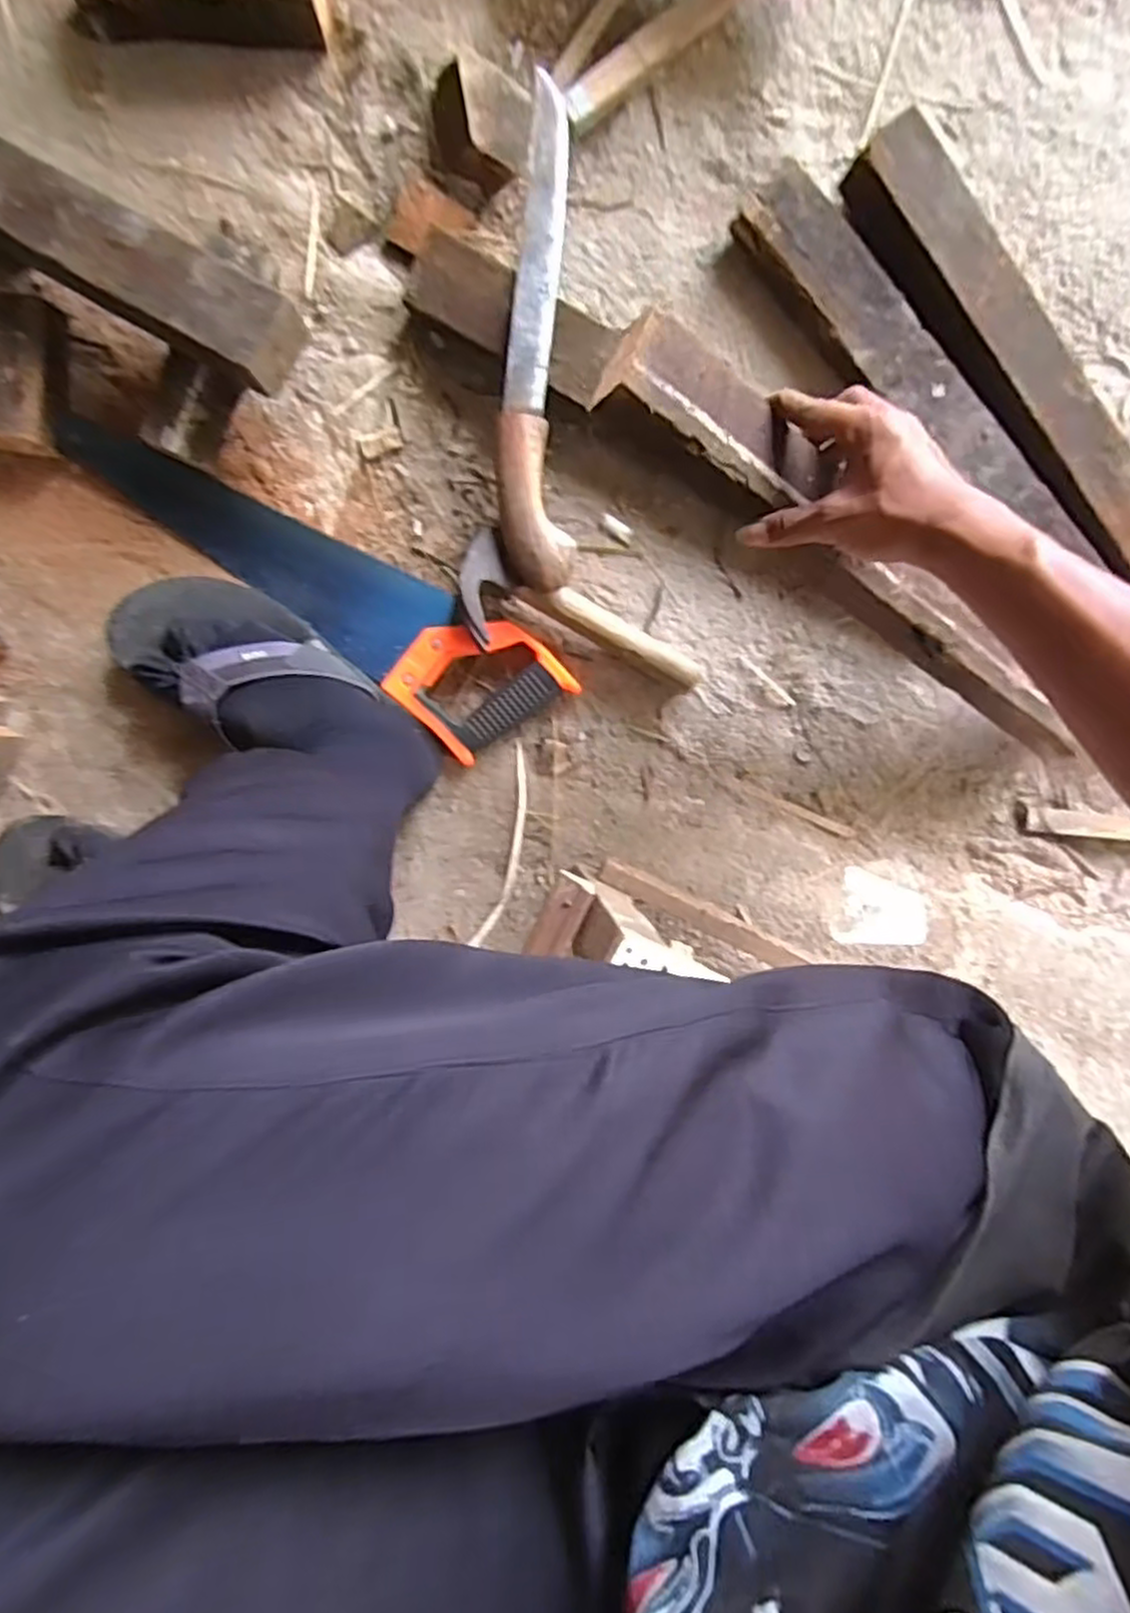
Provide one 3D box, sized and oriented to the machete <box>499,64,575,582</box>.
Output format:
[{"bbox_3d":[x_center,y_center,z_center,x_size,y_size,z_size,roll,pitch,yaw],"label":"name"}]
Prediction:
[{"bbox_3d":[-0.020,-0.354,0.585,0.057,0.022,0.357,1,96,-1],"label":"machete"}]

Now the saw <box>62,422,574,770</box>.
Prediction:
[{"bbox_3d":[-0.215,-0.189,0.630,0.411,0.049,0.116,31,95,-4],"label":"saw"}]

